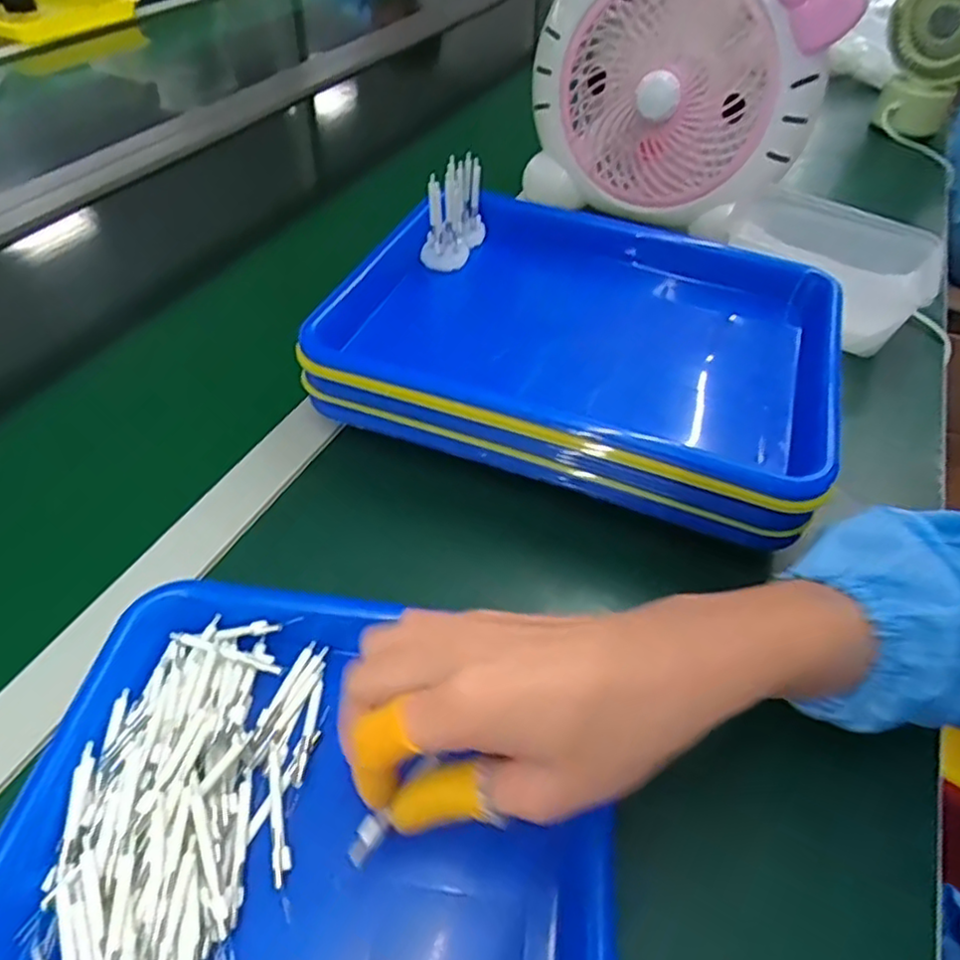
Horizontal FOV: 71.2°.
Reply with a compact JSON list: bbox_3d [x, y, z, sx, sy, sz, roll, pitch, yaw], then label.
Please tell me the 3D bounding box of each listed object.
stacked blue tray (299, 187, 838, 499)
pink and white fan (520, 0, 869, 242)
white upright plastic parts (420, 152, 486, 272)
[{"bbox_3d":[0.074,-0.095,0.483,0.326,0.079,0.241,17,49,12],"label":"stacked blue tray"},{"bbox_3d":[0.161,-0.342,0.575,0.242,0.226,0.086,25,51,19],"label":"pink and white fan"},{"bbox_3d":[-0.019,-0.204,0.513,0.028,0.068,0.053,24,51,19],"label":"white upright plastic parts"}]

